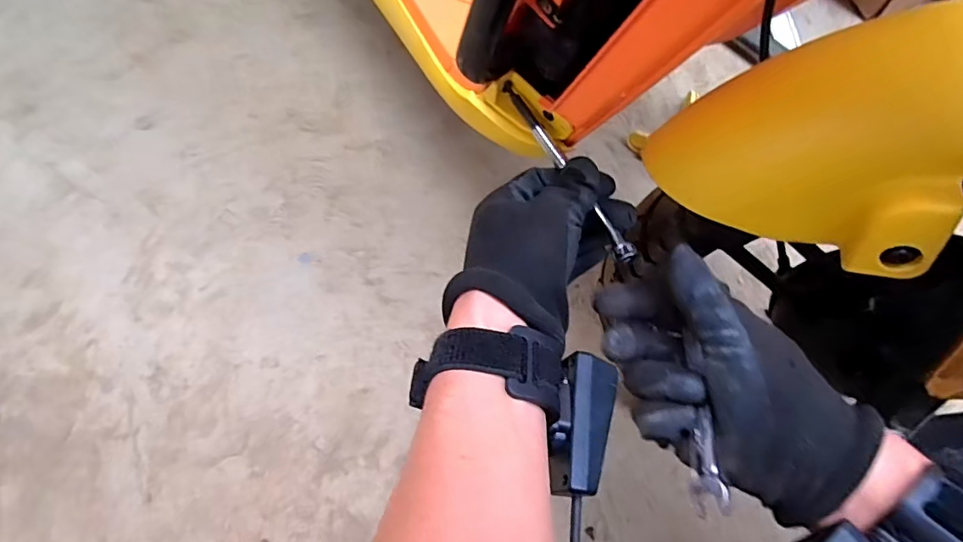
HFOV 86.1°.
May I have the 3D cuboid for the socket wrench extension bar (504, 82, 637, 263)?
[{"bbox_3d":[0.053,-0.066,0.327,0.010,0.007,0.144,-28,73,-9],"label":"socket wrench extension bar"}]

